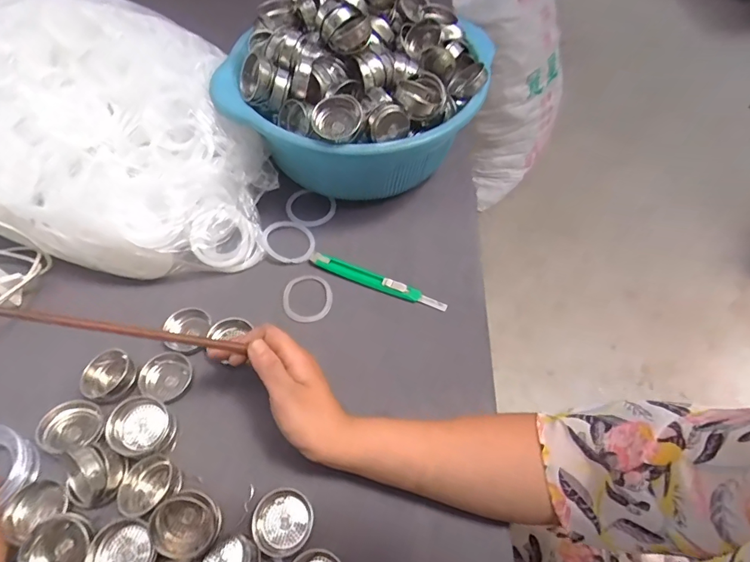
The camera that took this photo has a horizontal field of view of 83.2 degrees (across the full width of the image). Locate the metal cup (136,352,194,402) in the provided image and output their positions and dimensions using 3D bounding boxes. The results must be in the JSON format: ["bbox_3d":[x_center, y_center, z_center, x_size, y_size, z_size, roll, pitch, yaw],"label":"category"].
[{"bbox_3d":[-0.190,0.086,0.385,0.039,0.014,0.041,1,60,-2],"label":"metal cup"}]

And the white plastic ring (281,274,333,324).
[{"bbox_3d":[-0.069,0.017,0.439,0.052,0.005,0.053,1,60,-2],"label":"white plastic ring"}]

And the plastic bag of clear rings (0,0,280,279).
[{"bbox_3d":[-0.354,-0.162,0.441,0.481,0.161,0.248,8,60,2],"label":"plastic bag of clear rings"}]

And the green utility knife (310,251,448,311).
[{"bbox_3d":[0.002,-0.001,0.448,0.152,0.007,0.017,21,61,10],"label":"green utility knife"}]

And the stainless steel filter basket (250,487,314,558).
[{"bbox_3d":[-0.072,0.188,0.331,0.043,0.015,0.044,1,60,-2],"label":"stainless steel filter basket"}]

